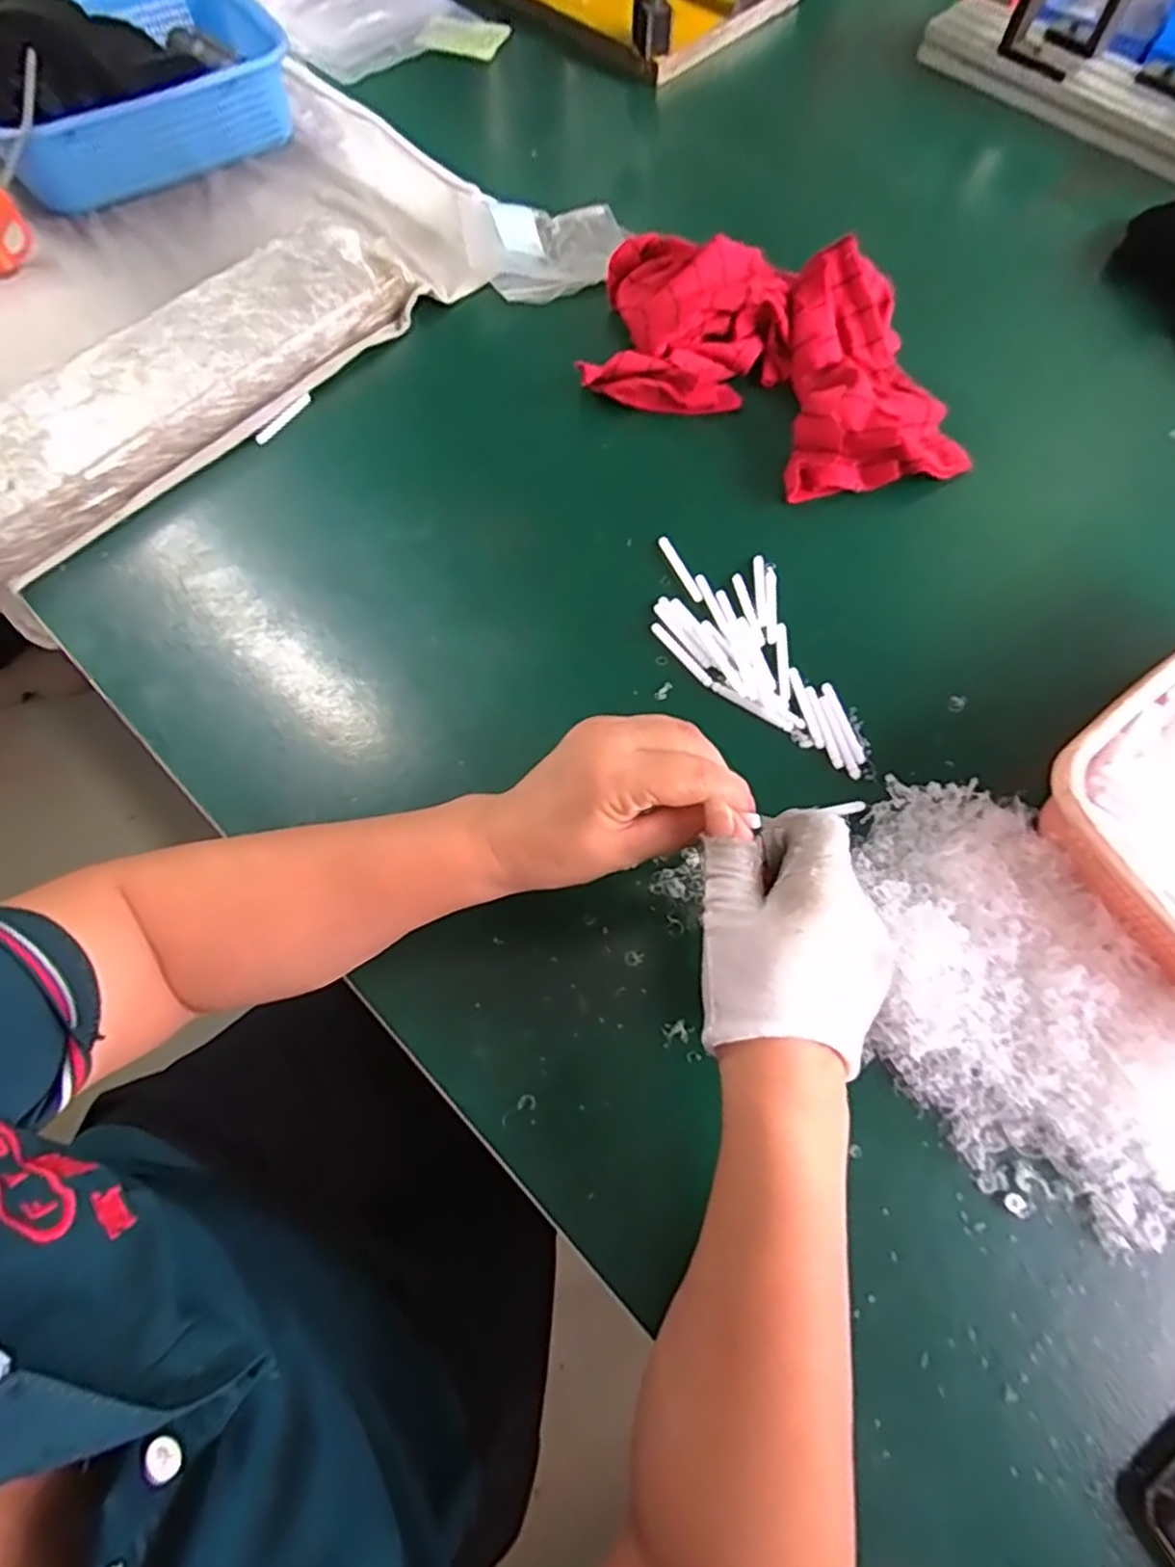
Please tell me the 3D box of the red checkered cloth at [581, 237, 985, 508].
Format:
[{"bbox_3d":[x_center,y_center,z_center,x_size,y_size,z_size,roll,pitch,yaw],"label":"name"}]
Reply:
[{"bbox_3d":[0.150,-0.327,0.555,0.303,0.052,0.210,13,68,5],"label":"red checkered cloth"}]

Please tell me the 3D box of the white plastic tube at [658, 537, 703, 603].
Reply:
[{"bbox_3d":[0.066,-0.154,0.508,0.009,0.004,0.059,-23,70,-10],"label":"white plastic tube"}]

